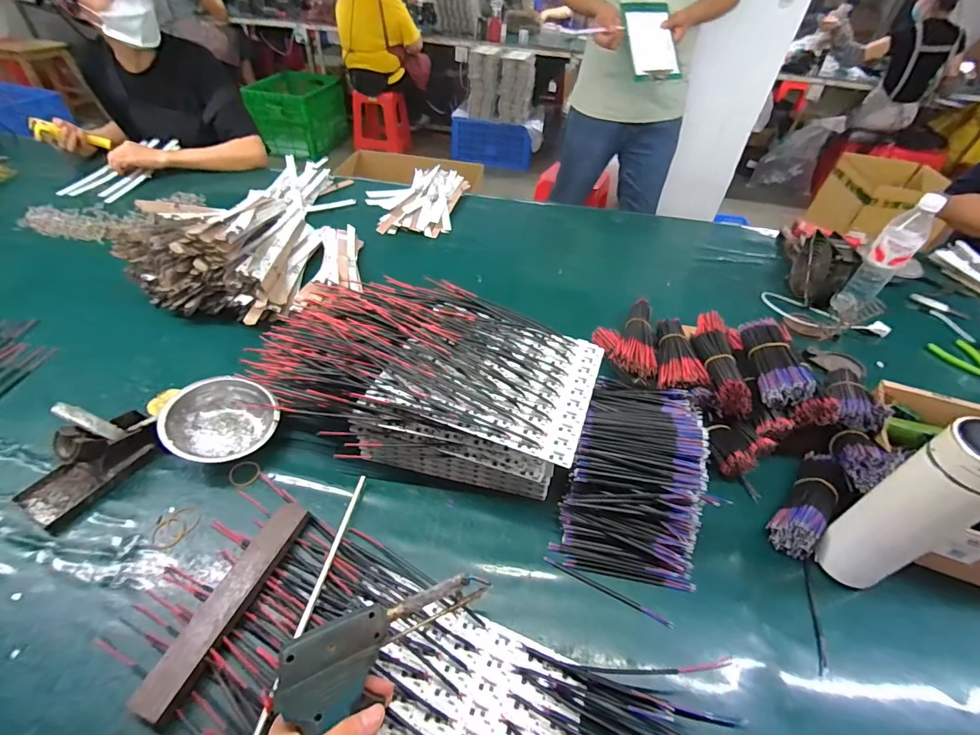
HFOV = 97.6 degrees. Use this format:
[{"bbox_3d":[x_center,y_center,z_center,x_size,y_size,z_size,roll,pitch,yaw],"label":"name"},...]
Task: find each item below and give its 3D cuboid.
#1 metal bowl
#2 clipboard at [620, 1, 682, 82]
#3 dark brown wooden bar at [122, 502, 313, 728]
[{"bbox_3d":[-0.350,0.067,0.556,0.113,0.052,0.121,3,46,-3],"label":"metal bowl"},{"bbox_3d":[0.444,-0.894,1.174,0.143,0.016,0.215,-11,92,-9],"label":"clipboard"},{"bbox_3d":[-0.256,0.223,0.425,0.040,0.020,0.200,16,47,10],"label":"dark brown wooden bar"}]

